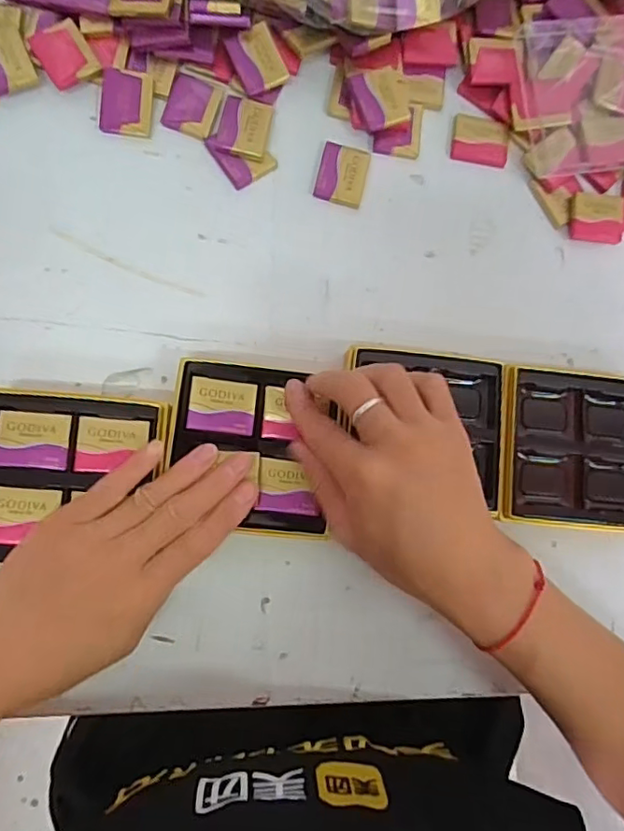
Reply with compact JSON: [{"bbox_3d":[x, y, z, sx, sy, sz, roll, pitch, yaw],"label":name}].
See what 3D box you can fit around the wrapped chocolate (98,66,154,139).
[{"bbox_3d":[-0.118,-0.201,0.360,0.032,0.007,0.040,8,83,-6],"label":"wrapped chocolate"}]

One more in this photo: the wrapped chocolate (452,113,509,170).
[{"bbox_3d":[0.117,-0.191,0.390,0.039,0.004,0.033,10,82,-5],"label":"wrapped chocolate"}]

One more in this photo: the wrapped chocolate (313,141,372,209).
[{"bbox_3d":[0.021,-0.161,0.375,0.033,0.006,0.040,13,82,-5],"label":"wrapped chocolate"}]

